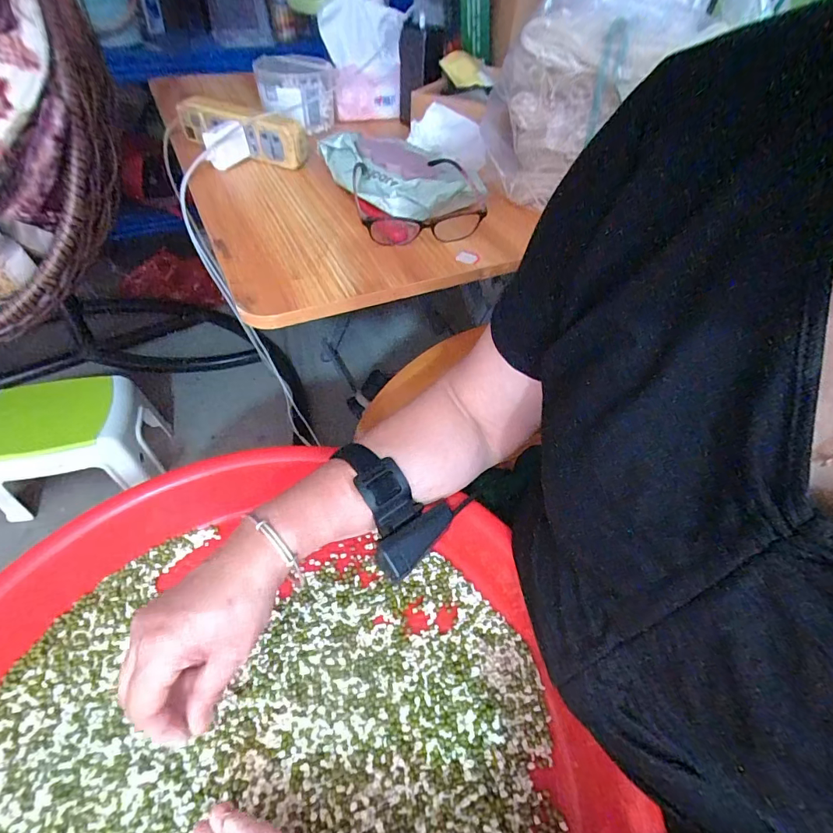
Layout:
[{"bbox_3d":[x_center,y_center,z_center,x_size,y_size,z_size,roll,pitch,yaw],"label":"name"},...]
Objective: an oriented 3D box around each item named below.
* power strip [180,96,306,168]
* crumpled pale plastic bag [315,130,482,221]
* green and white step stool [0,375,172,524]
[{"bbox_3d":[-0.248,-0.392,0.616,0.209,0.059,0.043,15,49,10],"label":"power strip"},{"bbox_3d":[-0.020,-0.304,0.556,0.134,0.043,0.179,-24,54,-23],"label":"crumpled pale plastic bag"},{"bbox_3d":[-0.744,0.037,0.968,0.291,0.232,0.221,-10,49,-12],"label":"green and white step stool"}]

